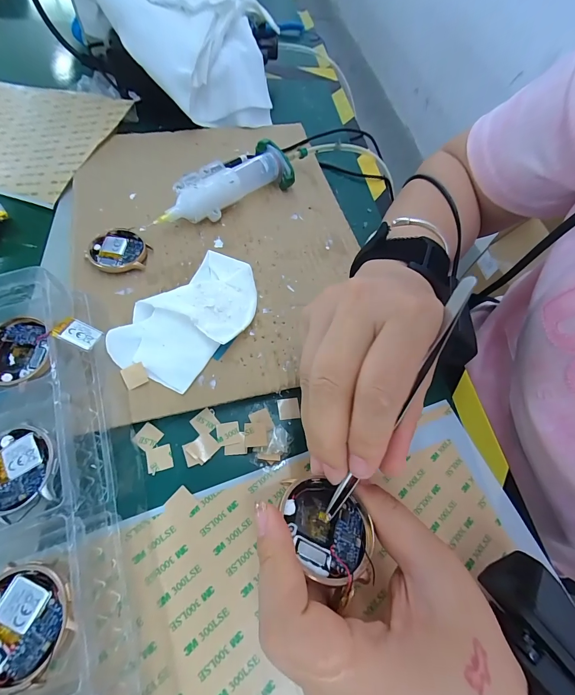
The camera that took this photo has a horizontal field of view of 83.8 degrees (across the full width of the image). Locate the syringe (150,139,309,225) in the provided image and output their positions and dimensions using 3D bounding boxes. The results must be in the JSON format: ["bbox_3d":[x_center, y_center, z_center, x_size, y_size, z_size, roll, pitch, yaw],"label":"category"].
[{"bbox_3d":[-0.047,-0.158,0.306,0.164,0.032,0.039,-35,70,-21],"label":"syringe"}]

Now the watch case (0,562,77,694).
[{"bbox_3d":[-0.120,0.123,0.142,0.045,0.005,0.045,26,62,8],"label":"watch case"}]

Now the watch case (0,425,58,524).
[{"bbox_3d":[-0.146,0.068,0.173,0.042,0.014,0.047,-29,68,-19],"label":"watch case"}]

